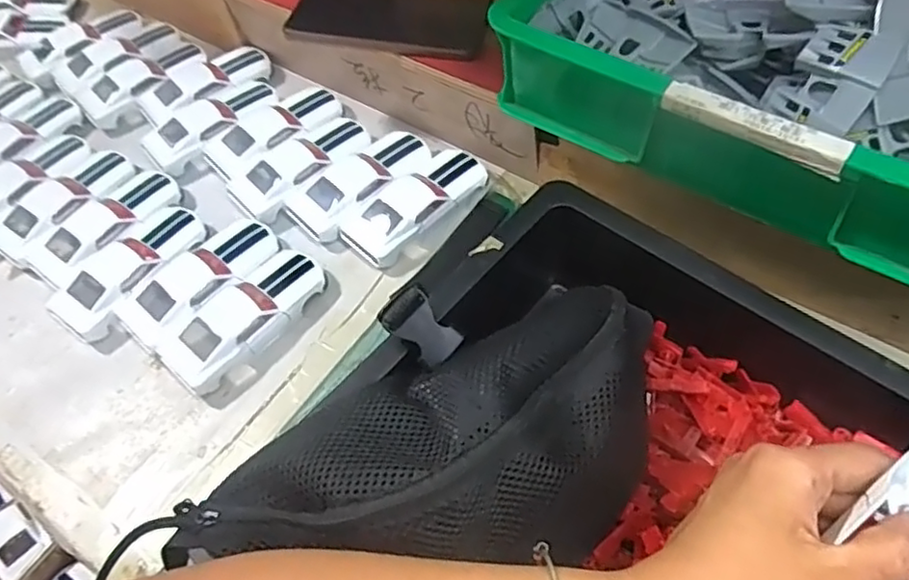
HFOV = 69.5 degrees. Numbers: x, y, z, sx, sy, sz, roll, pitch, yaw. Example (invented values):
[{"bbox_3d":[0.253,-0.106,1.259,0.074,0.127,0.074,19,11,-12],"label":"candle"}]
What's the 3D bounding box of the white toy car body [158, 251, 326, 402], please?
[{"bbox_3d":[-0.157,0.019,0.493,0.053,0.028,0.128,34,65,24],"label":"white toy car body"}]

